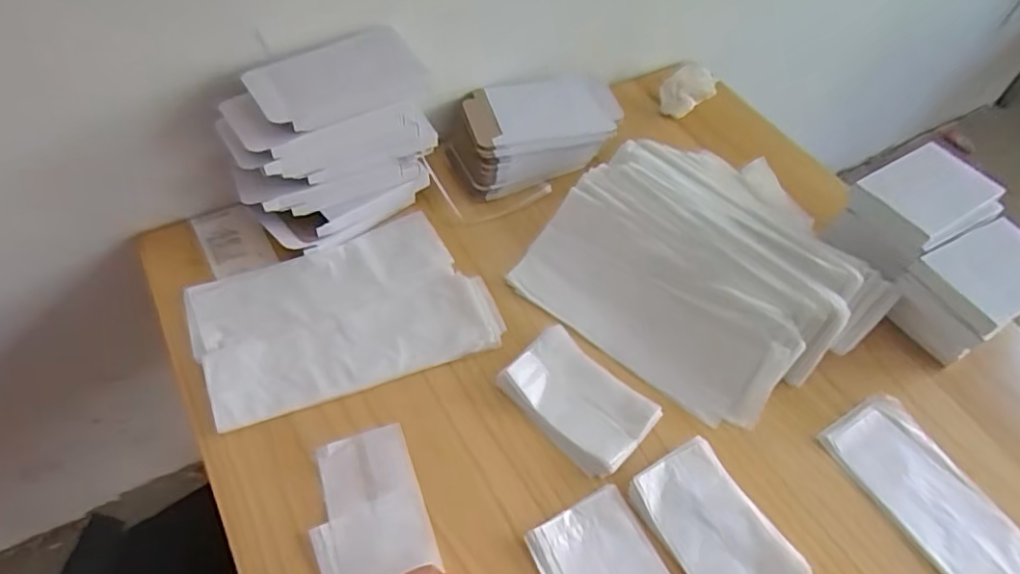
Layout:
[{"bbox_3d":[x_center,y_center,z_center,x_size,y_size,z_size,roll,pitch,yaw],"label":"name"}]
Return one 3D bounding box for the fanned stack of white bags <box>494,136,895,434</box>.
[{"bbox_3d":[0.210,-0.036,0.615,0.301,0.066,0.298,34,58,20],"label":"fanned stack of white bags"}]

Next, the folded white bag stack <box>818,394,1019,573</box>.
[{"bbox_3d":[0.377,0.207,0.487,0.084,0.010,0.253,-23,58,-20],"label":"folded white bag stack"}]

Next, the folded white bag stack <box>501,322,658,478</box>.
[{"bbox_3d":[0.059,0.098,0.530,0.124,0.016,0.077,38,60,23],"label":"folded white bag stack"}]

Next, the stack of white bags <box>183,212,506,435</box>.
[{"bbox_3d":[-0.160,0.025,0.578,0.260,0.014,0.171,-21,57,-18],"label":"stack of white bags"}]

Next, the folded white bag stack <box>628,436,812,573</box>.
[{"bbox_3d":[0.160,0.190,0.470,0.080,0.017,0.128,-23,58,-19],"label":"folded white bag stack"}]

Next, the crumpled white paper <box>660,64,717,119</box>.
[{"bbox_3d":[0.235,-0.260,0.801,0.064,0.048,0.070,26,56,15],"label":"crumpled white paper"}]

